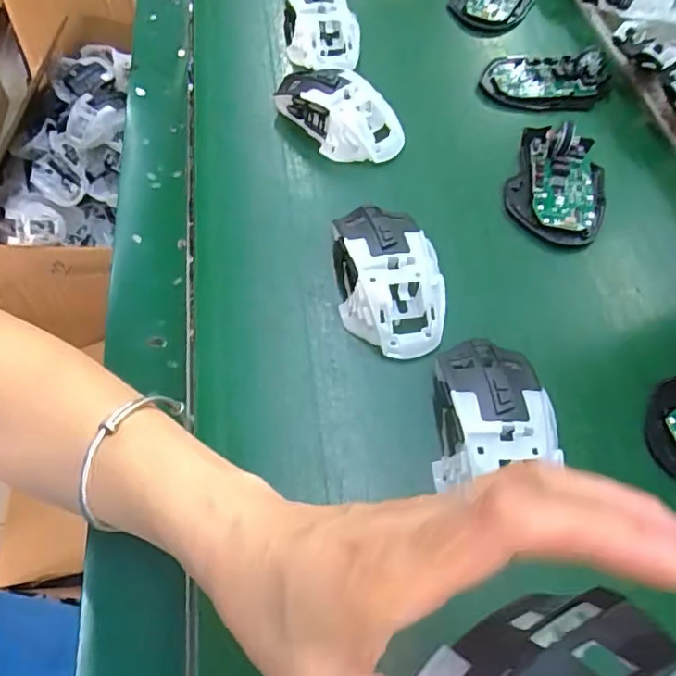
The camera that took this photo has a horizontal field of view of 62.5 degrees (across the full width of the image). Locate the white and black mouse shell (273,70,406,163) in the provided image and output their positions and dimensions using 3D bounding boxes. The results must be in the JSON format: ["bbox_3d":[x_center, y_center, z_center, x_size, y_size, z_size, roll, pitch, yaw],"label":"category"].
[{"bbox_3d":[-0.001,-0.177,0.445,0.109,0.042,0.054,22,59,10],"label":"white and black mouse shell"}]

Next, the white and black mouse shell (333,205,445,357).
[{"bbox_3d":[0.033,-0.043,0.359,0.064,0.036,0.108,-3,58,-5],"label":"white and black mouse shell"}]

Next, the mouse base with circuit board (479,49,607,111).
[{"bbox_3d":[0.185,-0.229,0.492,0.109,0.029,0.060,11,58,3],"label":"mouse base with circuit board"}]

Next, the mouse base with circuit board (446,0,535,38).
[{"bbox_3d":[0.157,-0.345,0.563,0.066,0.028,0.121,30,62,16],"label":"mouse base with circuit board"}]

